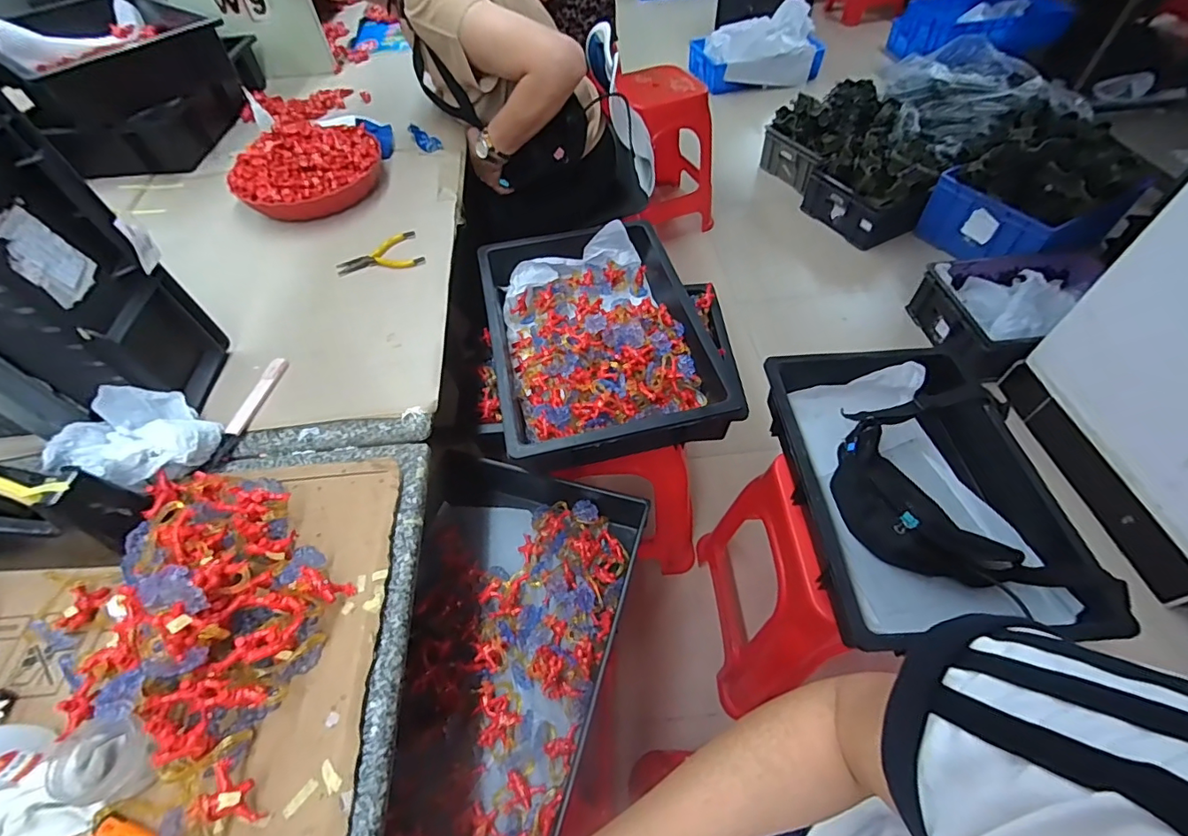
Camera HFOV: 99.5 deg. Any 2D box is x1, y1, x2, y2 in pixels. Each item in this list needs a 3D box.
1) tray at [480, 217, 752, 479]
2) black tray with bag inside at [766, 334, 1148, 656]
[{"bbox_3d":[-0.013,-0.134,0.810,0.329,0.090,0.461,-13,54,-6],"label":"tray"},{"bbox_3d":[0.448,0.089,0.734,0.308,0.094,0.425,-2,53,2],"label":"black tray with bag inside"}]

